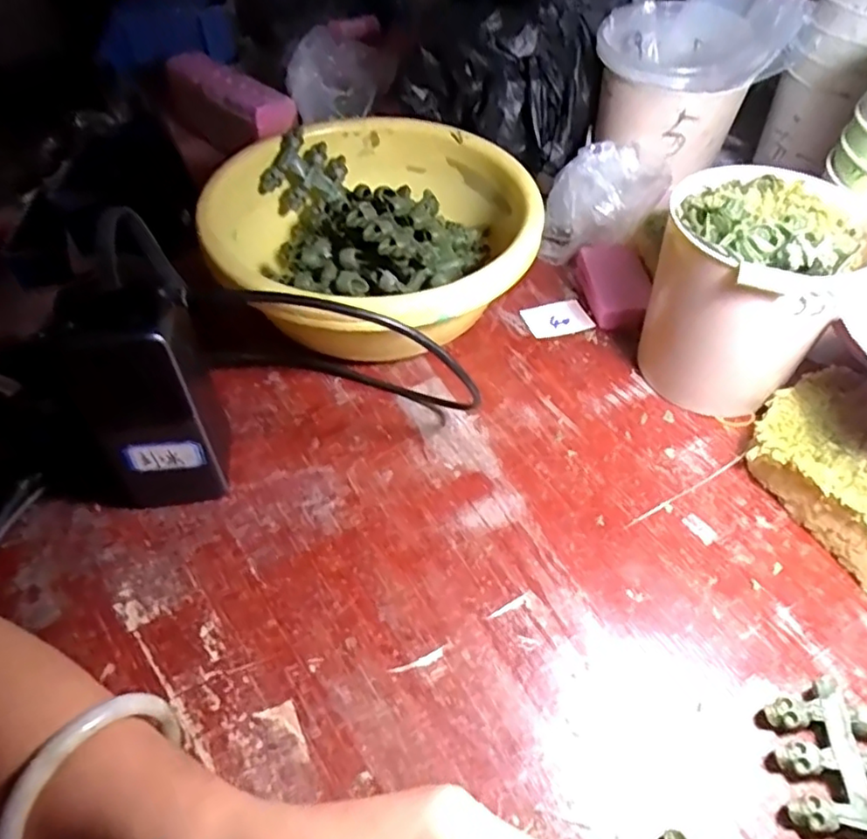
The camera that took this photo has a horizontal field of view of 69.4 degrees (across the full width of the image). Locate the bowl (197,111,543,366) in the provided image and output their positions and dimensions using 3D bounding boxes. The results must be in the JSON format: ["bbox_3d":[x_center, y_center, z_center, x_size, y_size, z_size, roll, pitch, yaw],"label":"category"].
[{"bbox_3d":[-0.035,-0.124,0.457,0.214,0.093,0.207,0,50,0],"label":"bowl"}]

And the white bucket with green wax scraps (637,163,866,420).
[{"bbox_3d":[0.193,-0.076,0.396,0.100,0.128,0.110,0,50,0],"label":"white bucket with green wax scraps"}]

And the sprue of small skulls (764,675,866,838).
[{"bbox_3d":[0.182,0.151,0.278,0.054,0.015,0.060,6,50,6],"label":"sprue of small skulls"}]

